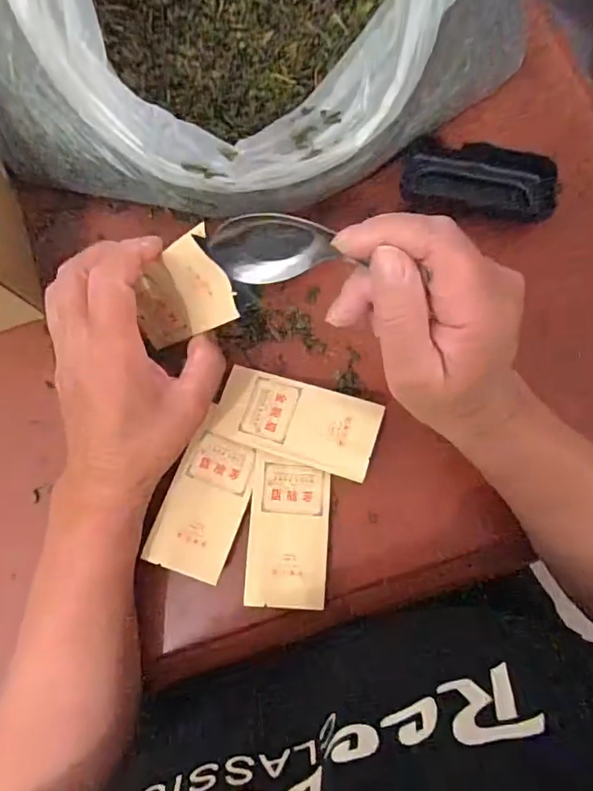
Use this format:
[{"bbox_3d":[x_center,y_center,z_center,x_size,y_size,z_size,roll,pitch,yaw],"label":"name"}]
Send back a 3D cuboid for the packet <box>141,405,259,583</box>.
[{"bbox_3d":[-0.059,0.071,0.343,0.049,0.004,0.089,22,71,-7],"label":"packet"}]

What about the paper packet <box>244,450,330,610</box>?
[{"bbox_3d":[-0.005,0.088,0.341,0.052,0.010,0.094,3,77,0],"label":"paper packet"}]

